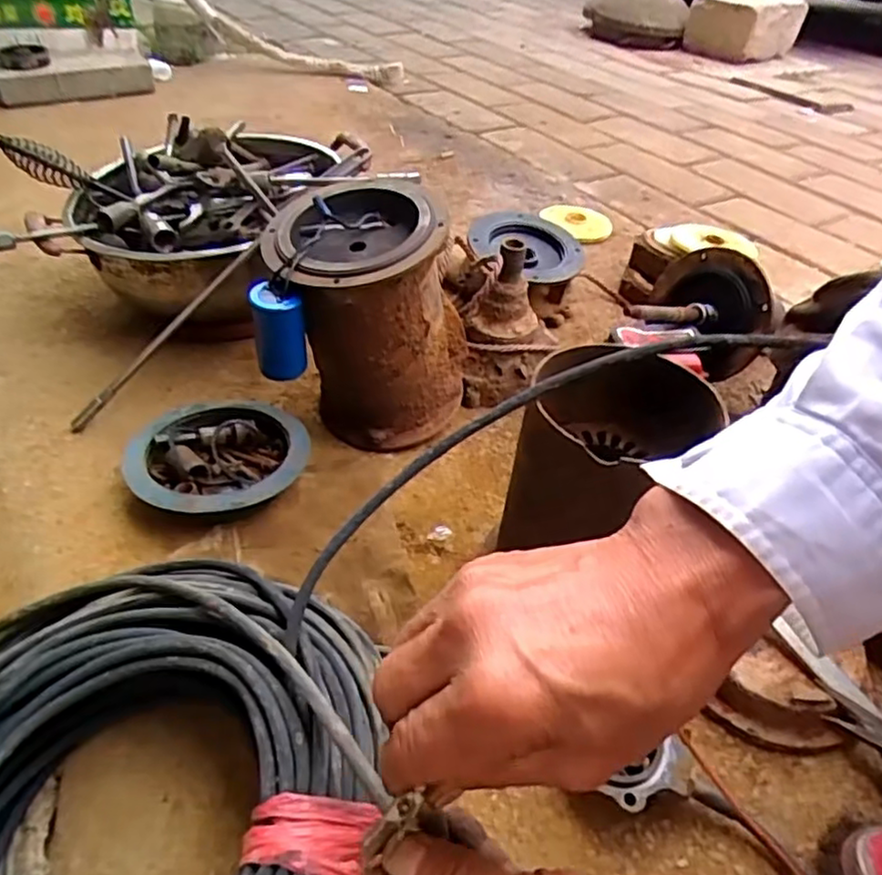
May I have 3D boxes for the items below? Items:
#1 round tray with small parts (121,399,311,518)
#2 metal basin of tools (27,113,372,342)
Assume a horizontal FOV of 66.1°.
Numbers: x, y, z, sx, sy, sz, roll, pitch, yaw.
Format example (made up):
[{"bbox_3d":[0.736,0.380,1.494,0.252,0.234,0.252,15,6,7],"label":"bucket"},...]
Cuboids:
[{"bbox_3d":[-0.194,0.021,0.600,0.148,0.044,0.148,2,42,-2],"label":"round tray with small parts"},{"bbox_3d":[-0.259,-0.249,0.786,0.324,0.200,0.317,2,42,-2],"label":"metal basin of tools"}]

